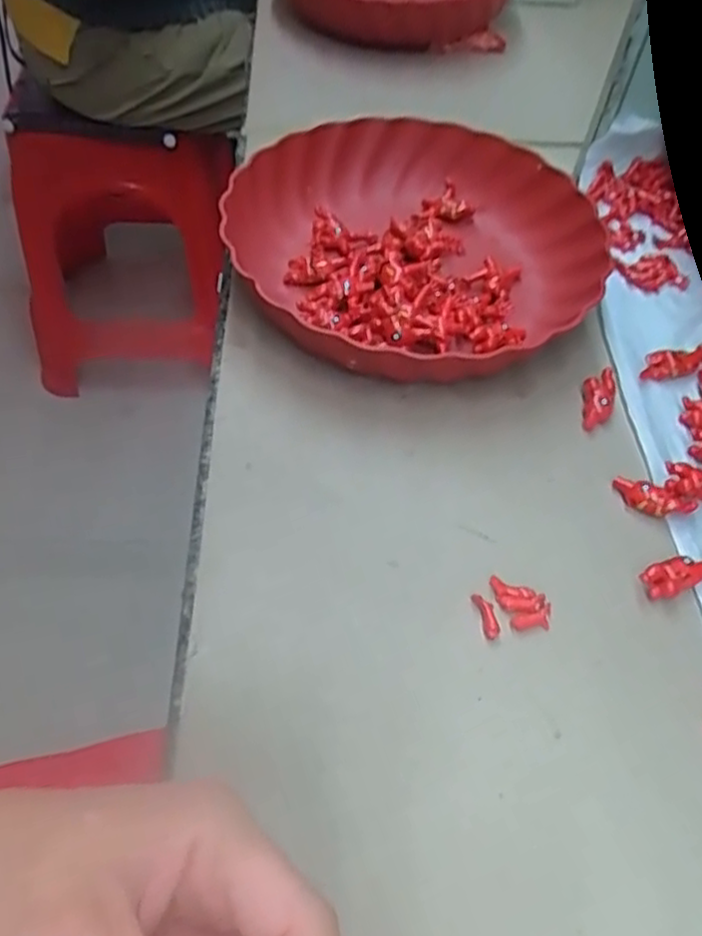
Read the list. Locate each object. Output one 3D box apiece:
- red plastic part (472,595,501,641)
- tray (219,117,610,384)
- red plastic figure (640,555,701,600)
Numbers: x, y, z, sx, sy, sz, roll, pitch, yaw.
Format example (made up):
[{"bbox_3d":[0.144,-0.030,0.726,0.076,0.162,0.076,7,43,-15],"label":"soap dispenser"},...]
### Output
[{"bbox_3d":[0.066,0.072,0.350,0.009,0.004,0.022,-11,55,-11],"label":"red plastic part"},{"bbox_3d":[0.039,-0.147,0.483,0.236,0.051,0.222,-32,61,-25],"label":"tray"},{"bbox_3d":[0.168,0.055,0.370,0.038,0.013,0.016,-14,55,-14],"label":"red plastic figure"}]

